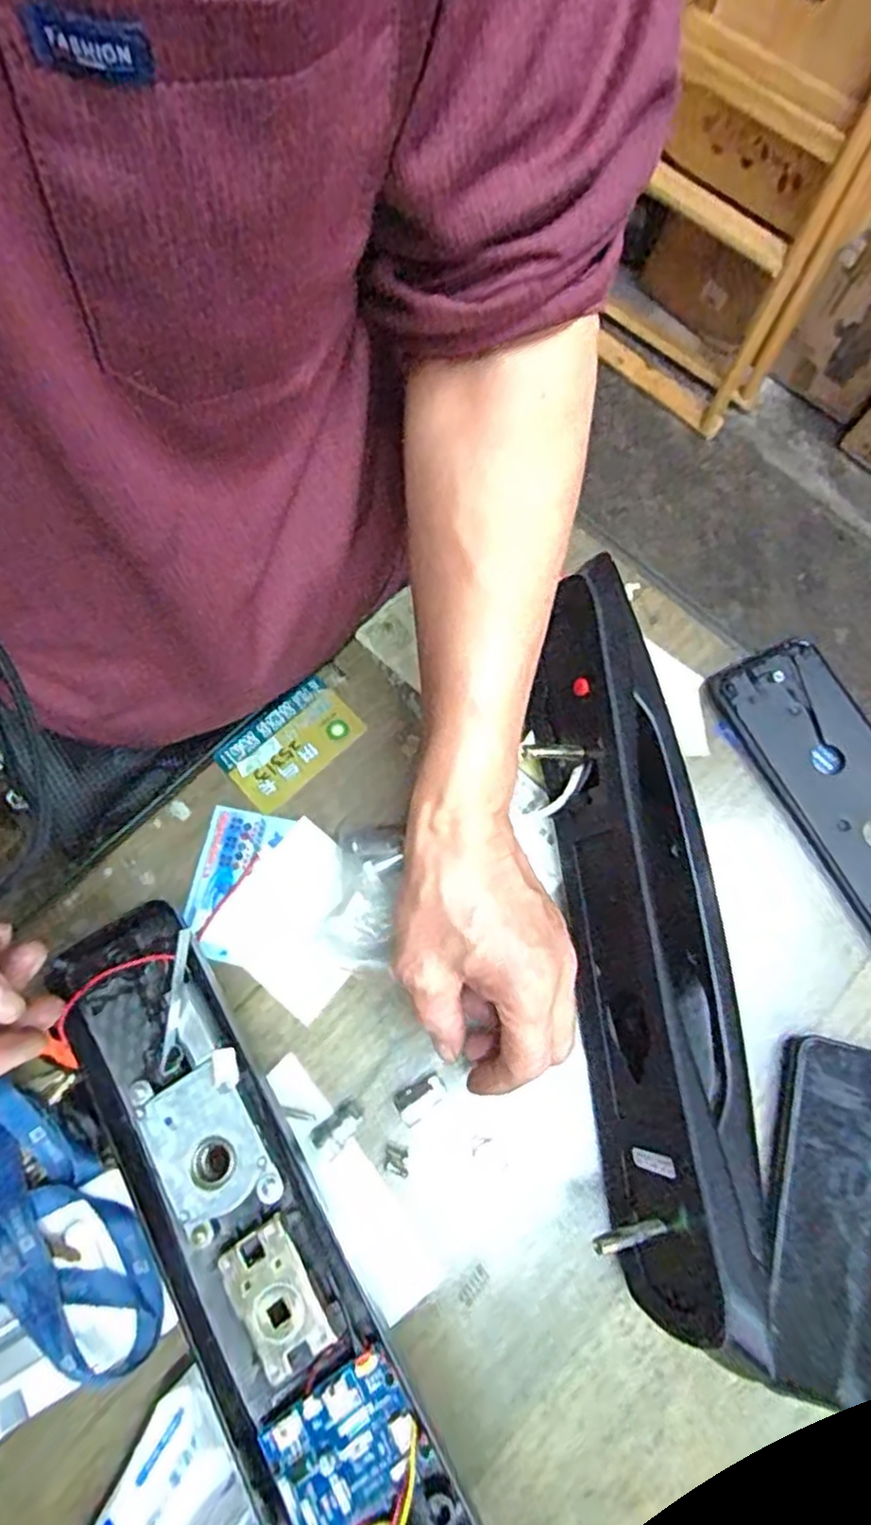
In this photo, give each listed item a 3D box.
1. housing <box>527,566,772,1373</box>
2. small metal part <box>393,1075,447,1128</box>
[{"bbox_3d":[0.113,0.081,0.382,0.088,0.081,0.379,-5,74,-1],"label":"housing"},{"bbox_3d":[-0.008,0.178,0.381,0.027,0.004,0.017,-29,76,-7],"label":"small metal part"}]

